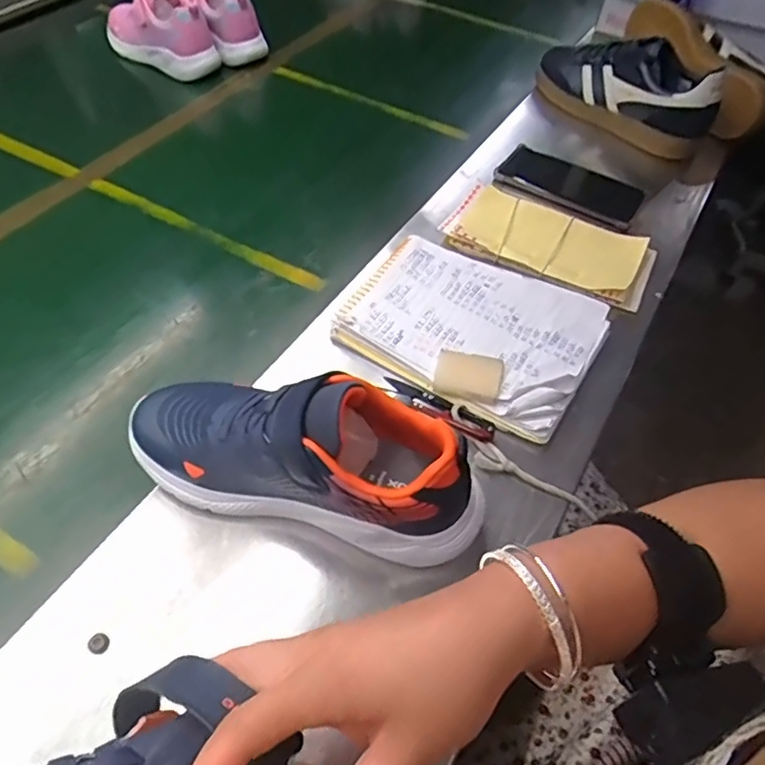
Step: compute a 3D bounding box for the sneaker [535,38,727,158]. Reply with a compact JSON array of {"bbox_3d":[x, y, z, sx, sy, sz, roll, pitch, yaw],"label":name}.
[{"bbox_3d":[0.308,-0.377,0.766,0.089,0.127,0.254,-22,53,-21],"label":"sneaker"}]

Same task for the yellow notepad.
[{"bbox_3d":[0.173,-0.149,0.612,0.206,0.022,0.120,24,52,19],"label":"yellow notepad"}]

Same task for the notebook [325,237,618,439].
[{"bbox_3d":[0.079,-0.054,0.538,0.216,0.024,0.164,27,53,21],"label":"notebook"}]

